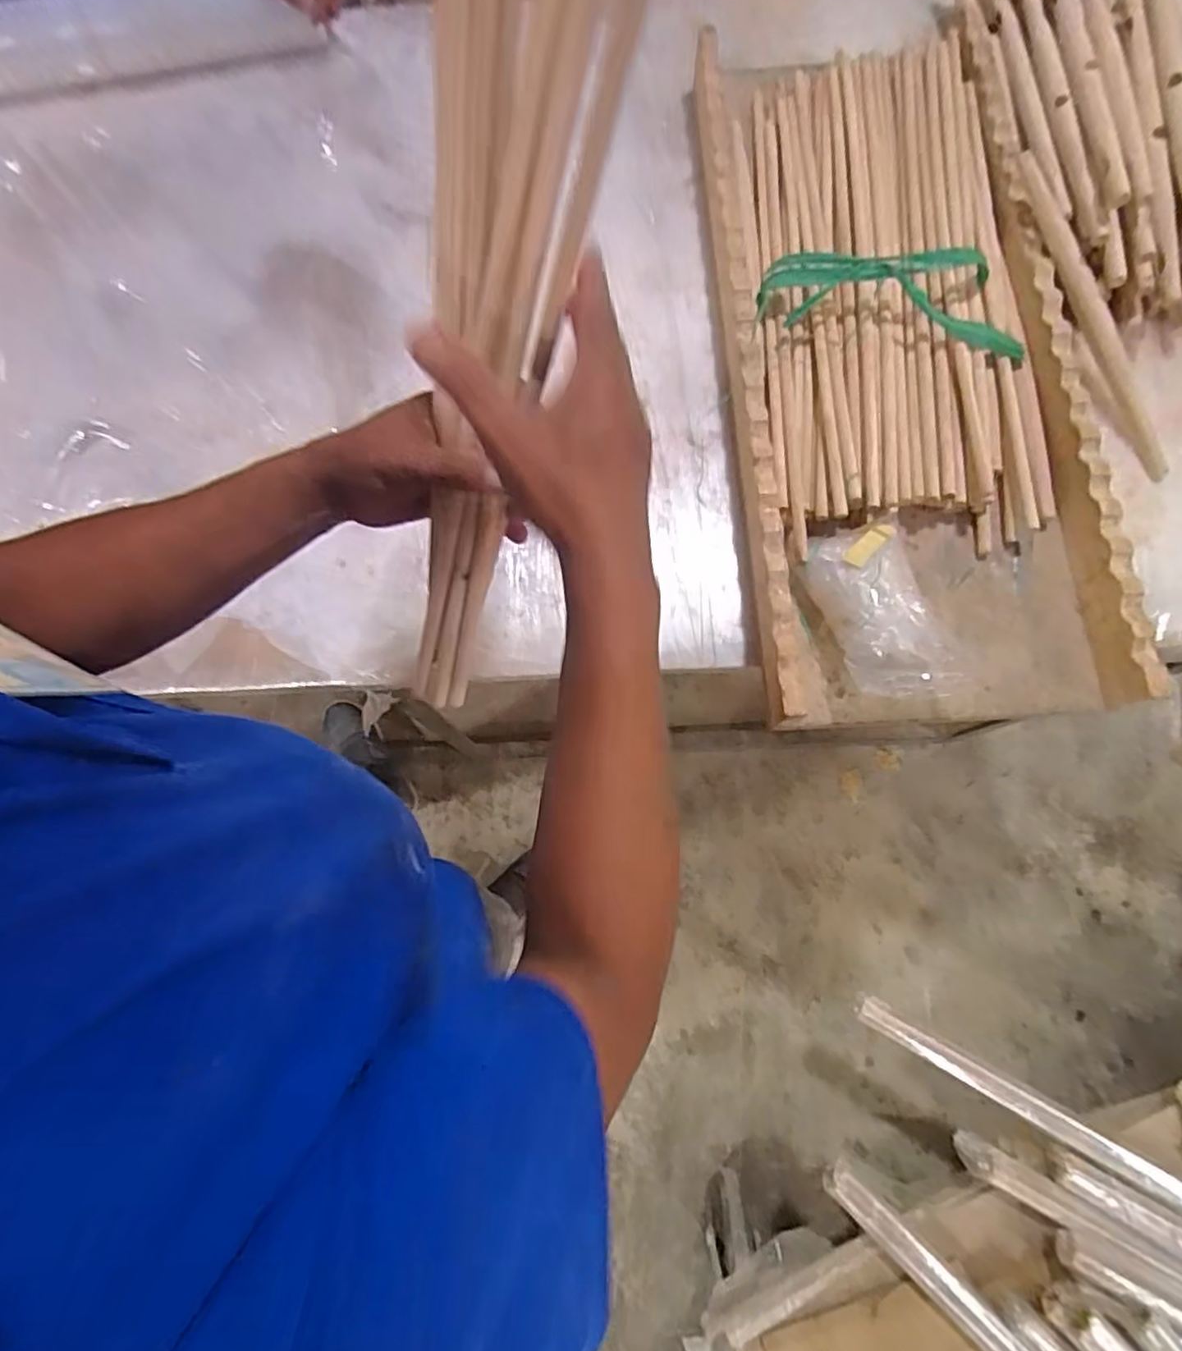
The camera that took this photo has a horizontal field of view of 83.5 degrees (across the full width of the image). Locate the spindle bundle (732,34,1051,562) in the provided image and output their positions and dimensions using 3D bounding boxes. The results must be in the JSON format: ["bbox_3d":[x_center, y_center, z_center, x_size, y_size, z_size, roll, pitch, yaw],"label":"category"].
[{"bbox_3d":[0.322,-0.452,0.747,0.293,0.076,0.649,-3,73,1],"label":"spindle bundle"}]

